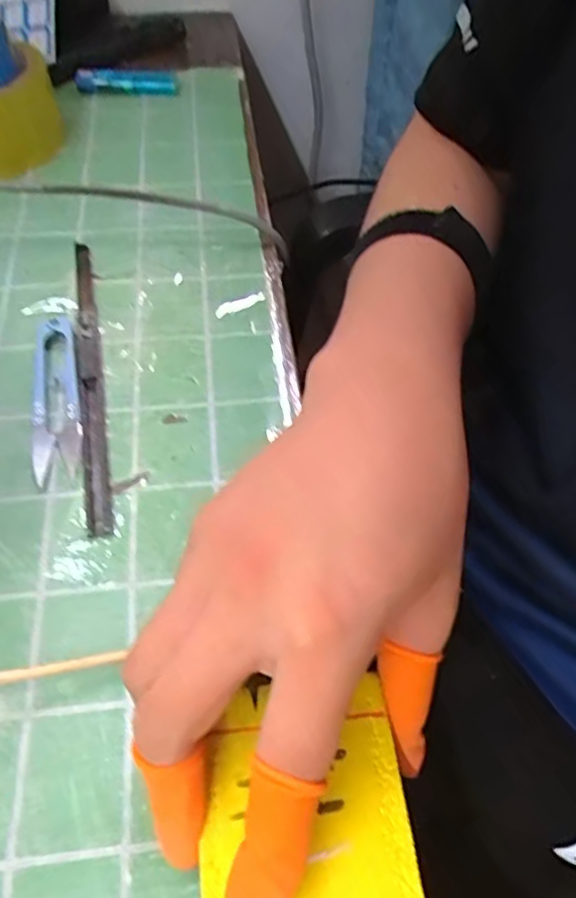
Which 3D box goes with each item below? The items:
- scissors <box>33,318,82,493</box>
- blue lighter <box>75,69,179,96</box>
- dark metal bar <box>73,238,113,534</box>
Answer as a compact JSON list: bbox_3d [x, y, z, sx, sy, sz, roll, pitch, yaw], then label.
[{"bbox_3d":[-0.119,-0.028,0.310,0.022,0.010,0.099,-9,57,-8],"label":"scissors"},{"bbox_3d":[-0.128,-0.289,0.479,0.079,0.016,0.015,0,56,1],"label":"blue lighter"},{"bbox_3d":[-0.105,-0.044,0.323,0.011,0.009,0.195,-9,57,-8],"label":"dark metal bar"}]

